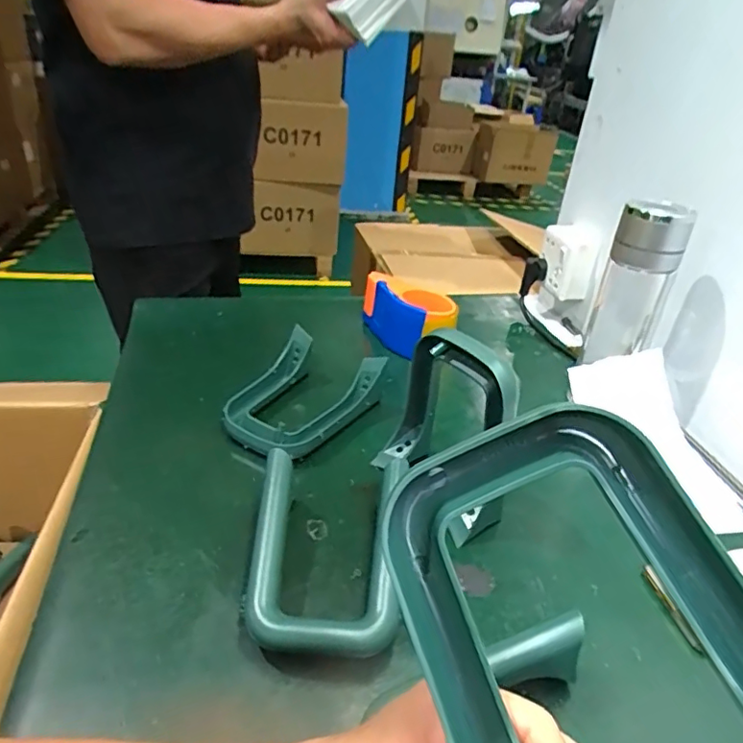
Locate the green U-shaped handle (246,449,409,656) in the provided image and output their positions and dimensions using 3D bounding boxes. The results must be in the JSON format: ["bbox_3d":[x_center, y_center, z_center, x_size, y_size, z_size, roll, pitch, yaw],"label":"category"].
[{"bbox_3d":[-0.034,0.134,0.424,0.112,0.059,0.153,4,32,1],"label":"green U-shaped handle"}]

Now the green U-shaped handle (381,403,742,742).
[{"bbox_3d":[0.073,0.089,0.190,0.128,0.066,0.155,-27,72,3],"label":"green U-shaped handle"}]

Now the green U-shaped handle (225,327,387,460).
[{"bbox_3d":[-0.077,0.029,0.605,0.127,0.056,0.160,18,35,22],"label":"green U-shaped handle"}]

